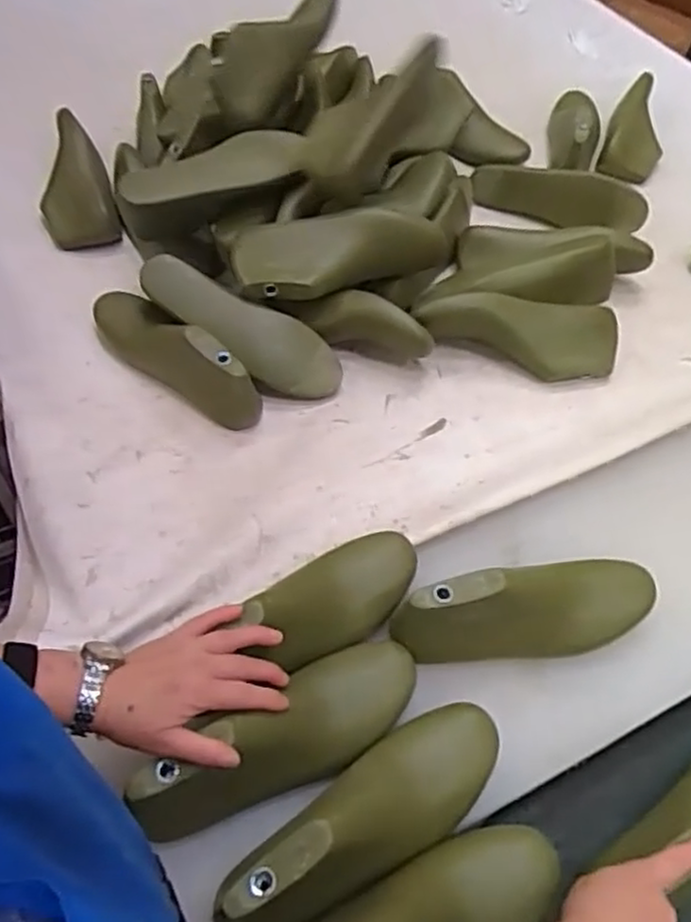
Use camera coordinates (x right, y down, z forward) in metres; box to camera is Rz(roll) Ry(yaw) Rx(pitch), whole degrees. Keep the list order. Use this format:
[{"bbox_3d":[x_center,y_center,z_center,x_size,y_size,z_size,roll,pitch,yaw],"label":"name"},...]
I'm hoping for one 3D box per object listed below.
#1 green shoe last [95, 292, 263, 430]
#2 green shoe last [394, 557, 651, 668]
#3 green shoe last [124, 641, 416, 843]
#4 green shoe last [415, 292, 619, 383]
[{"bbox_3d":[-0.193,-0.125,0.796,0.242,0.078,0.059,36,60,21],"label":"green shoe last"},{"bbox_3d":[0.166,0.126,0.629,0.244,0.068,0.071,-14,56,-13],"label":"green shoe last"},{"bbox_3d":[-0.045,0.211,0.561,0.235,0.086,0.077,-21,58,-27],"label":"green shoe last"},{"bbox_3d":[0.204,-0.146,0.854,0.240,0.069,0.078,-2,54,-5],"label":"green shoe last"}]

